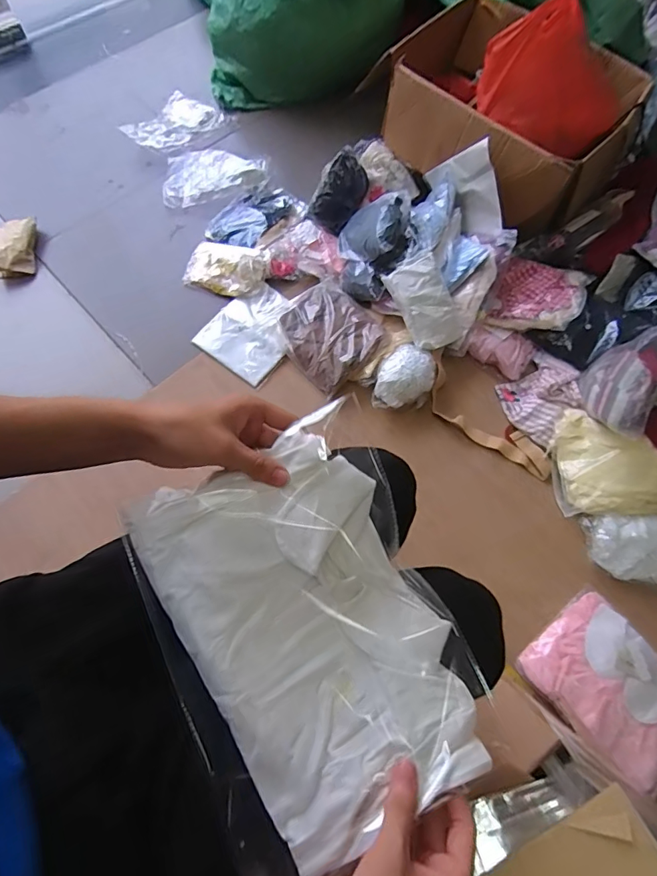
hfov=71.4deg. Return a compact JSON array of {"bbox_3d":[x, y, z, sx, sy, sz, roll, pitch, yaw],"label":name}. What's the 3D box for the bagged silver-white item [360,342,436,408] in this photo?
[{"bbox_3d":[0.184,-0.141,1.134,0.178,0.071,0.133,-40,75,-15],"label":"bagged silver-white item"}]

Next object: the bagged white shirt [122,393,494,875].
[{"bbox_3d":[-0.015,0.150,0.359,0.219,0.070,0.297,-24,71,-10],"label":"bagged white shirt"}]

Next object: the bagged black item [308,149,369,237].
[{"bbox_3d":[0.031,-0.701,1.308,0.132,0.068,0.204,33,105,-12],"label":"bagged black item"}]

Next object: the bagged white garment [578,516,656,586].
[{"bbox_3d":[0.698,0.257,1.012,0.233,0.053,0.160,0,69,-1],"label":"bagged white garment"}]

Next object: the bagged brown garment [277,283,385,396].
[{"bbox_3d":[0.002,-0.279,1.175,0.227,0.055,0.282,-35,74,-14],"label":"bagged brown garment"}]

